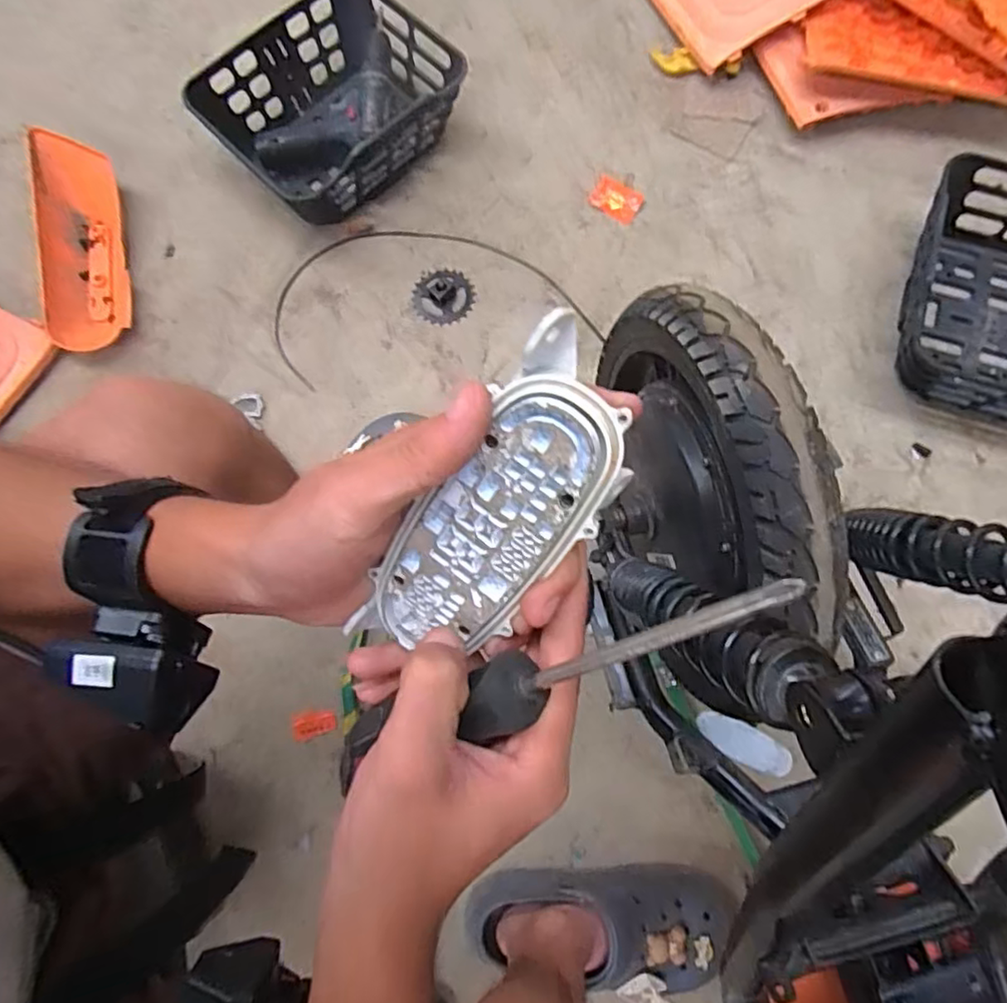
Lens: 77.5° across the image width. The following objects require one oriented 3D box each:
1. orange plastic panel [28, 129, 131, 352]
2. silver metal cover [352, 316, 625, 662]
[{"bbox_3d":[-0.593,-0.362,0.879,0.115,0.057,0.319,-12,76,-2],"label":"orange plastic panel"},{"bbox_3d":[-0.004,0.010,0.218,0.048,0.016,0.138,42,117,10],"label":"silver metal cover"}]

